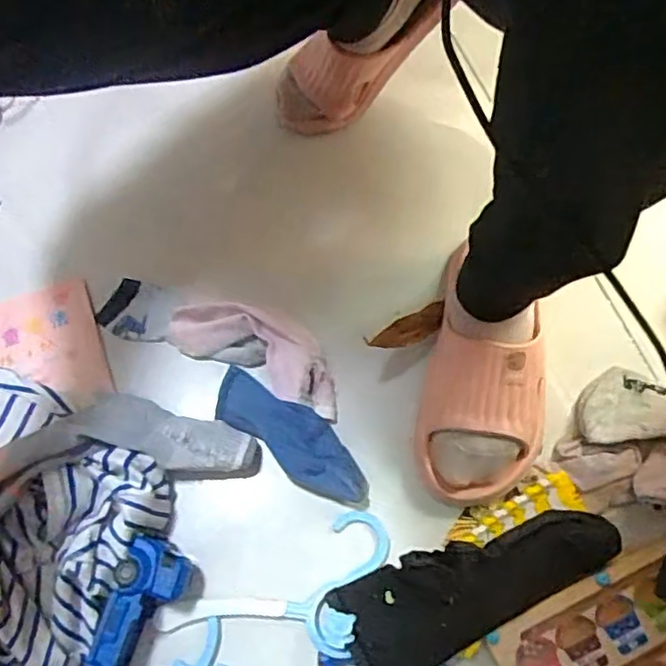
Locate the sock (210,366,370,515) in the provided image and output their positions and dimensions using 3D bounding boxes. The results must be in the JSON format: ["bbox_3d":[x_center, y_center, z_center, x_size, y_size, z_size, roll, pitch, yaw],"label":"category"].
[{"bbox_3d":[-0.032,0.090,0.543,0.151,0.038,0.049,34,71,15],"label":"sock"}]

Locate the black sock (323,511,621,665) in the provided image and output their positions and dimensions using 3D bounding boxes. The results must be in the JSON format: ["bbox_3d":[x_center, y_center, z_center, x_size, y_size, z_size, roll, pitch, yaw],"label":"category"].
[{"bbox_3d":[0.114,0.193,0.503,0.223,0.024,0.080,-26,68,-10],"label":"black sock"}]

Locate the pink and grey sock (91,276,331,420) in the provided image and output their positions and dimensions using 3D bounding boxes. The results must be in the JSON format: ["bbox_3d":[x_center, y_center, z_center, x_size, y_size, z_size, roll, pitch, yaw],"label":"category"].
[{"bbox_3d":[-0.107,0.001,0.584,0.242,0.042,0.061,22,69,11],"label":"pink and grey sock"}]

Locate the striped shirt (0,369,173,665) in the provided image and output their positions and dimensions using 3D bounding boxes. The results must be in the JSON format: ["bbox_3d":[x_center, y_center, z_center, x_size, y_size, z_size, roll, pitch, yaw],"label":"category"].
[{"bbox_3d":[-0.278,0.124,0.512,0.265,0.058,0.166,29,70,13],"label":"striped shirt"}]

